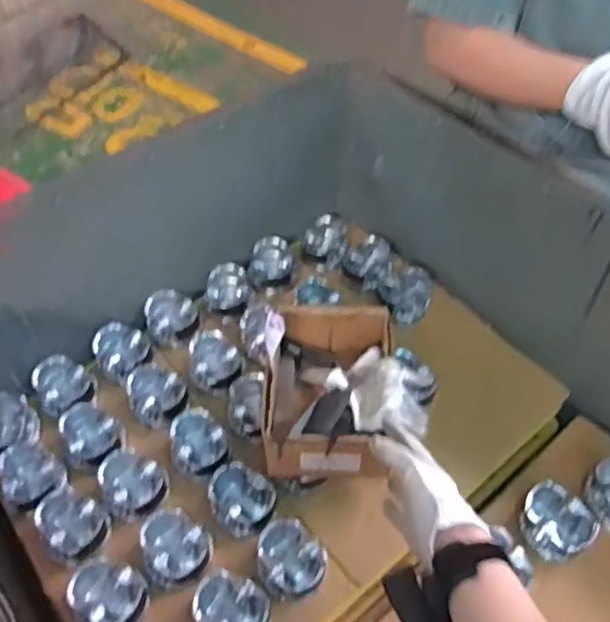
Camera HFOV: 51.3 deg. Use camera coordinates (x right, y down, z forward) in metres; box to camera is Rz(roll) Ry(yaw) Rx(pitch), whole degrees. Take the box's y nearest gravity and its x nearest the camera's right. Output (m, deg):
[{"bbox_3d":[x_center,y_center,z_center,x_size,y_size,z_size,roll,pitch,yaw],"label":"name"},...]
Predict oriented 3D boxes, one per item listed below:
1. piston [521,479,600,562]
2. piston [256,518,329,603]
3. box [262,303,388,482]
[{"bbox_3d":[0.303,0.255,0.767,0.085,0.049,0.076,38,56,26],"label":"piston"},{"bbox_3d":[-0.017,0.295,0.760,0.078,0.048,0.083,2,49,-2],"label":"piston"},{"bbox_3d":[0.024,0.097,0.792,0.136,0.105,0.199,8,49,4],"label":"box"}]

